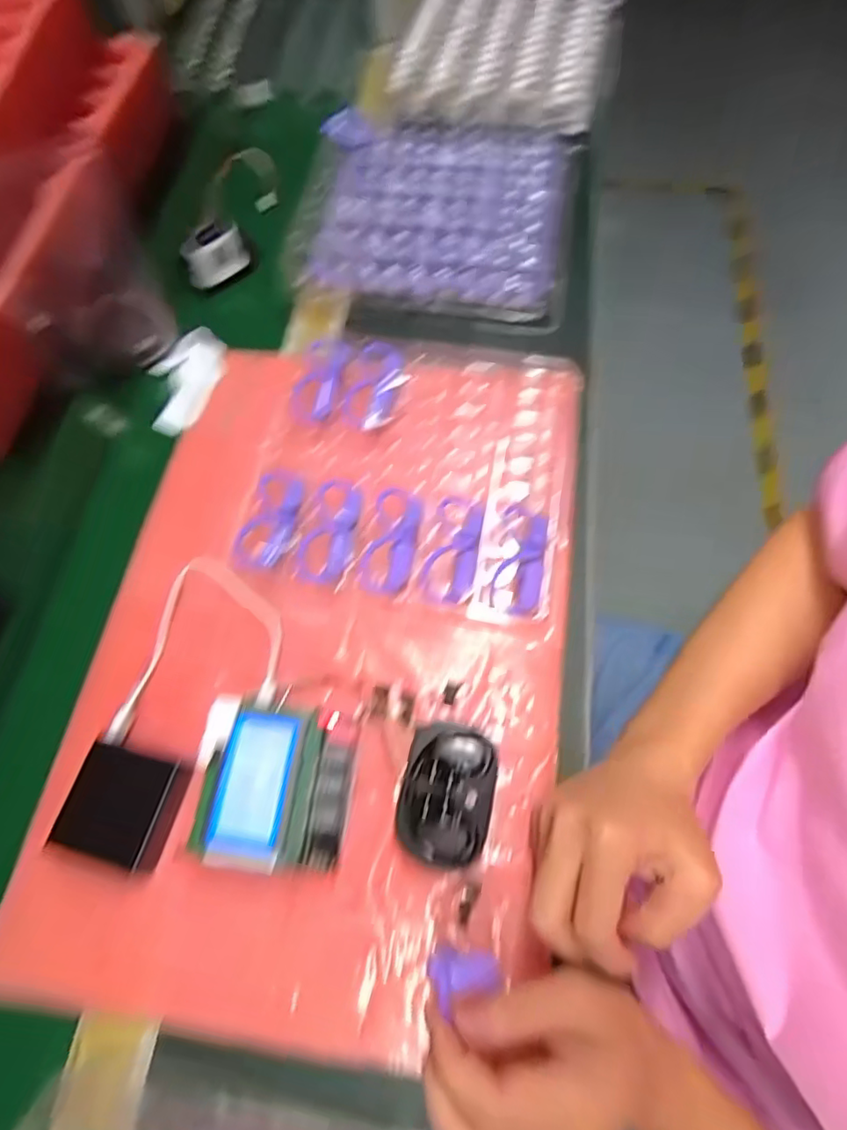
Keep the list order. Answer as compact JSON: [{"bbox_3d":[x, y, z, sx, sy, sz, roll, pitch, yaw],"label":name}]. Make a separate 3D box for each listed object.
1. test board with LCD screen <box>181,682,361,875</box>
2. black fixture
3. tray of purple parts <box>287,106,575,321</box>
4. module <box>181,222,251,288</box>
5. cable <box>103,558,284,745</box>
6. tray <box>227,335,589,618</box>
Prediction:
[{"bbox_3d":[-0.094,0.139,0.378,0.093,0.044,0.100,7,68,5],"label":"test board with LCD screen"},{"bbox_3d":[0.015,0.149,0.382,0.057,0.029,0.081,12,70,6],"label":"black fixture"},{"bbox_3d":[0.014,-0.367,0.590,0.257,0.025,0.253,8,70,5],"label":"tray of purple parts"},{"bbox_3d":[-0.218,-0.325,0.610,0.066,0.048,0.030,-24,39,2],"label":"module"},{"bbox_3d":[-0.152,0.069,0.424,0.106,0.021,0.139,13,69,5],"label":"cable"},{"bbox_3d":[-0.008,-0.088,0.477,0.252,0.026,0.239,10,70,6],"label":"tray"}]

